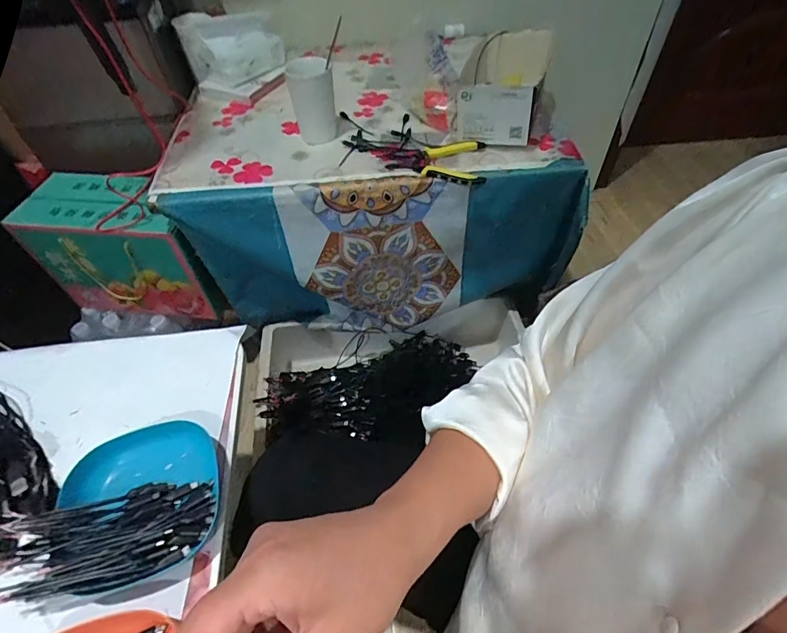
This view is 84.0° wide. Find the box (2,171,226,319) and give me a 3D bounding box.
[{"bbox_3d":[-0.522,-0.134,0.892,0.338,0.241,0.145,6,51,7],"label":"box"}]

